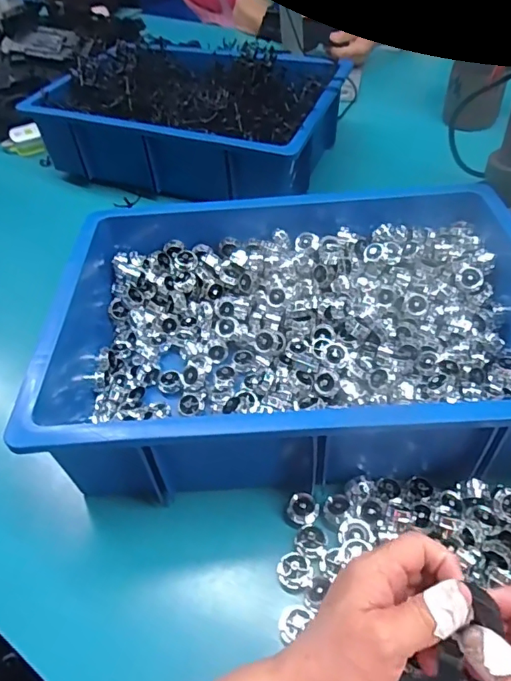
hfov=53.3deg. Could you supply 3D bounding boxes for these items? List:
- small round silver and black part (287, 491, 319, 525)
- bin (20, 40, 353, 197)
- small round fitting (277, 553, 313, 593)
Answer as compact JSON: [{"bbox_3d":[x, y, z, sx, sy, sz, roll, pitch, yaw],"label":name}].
[{"bbox_3d":[0.038,0.132,0.403,0.023,0.009,0.022,-3,47,3],"label":"small round silver and black part"},{"bbox_3d":[-0.096,-0.369,0.813,0.431,0.124,0.299,13,50,18],"label":"bin"},{"bbox_3d":[0.029,0.169,0.372,0.024,0.007,0.025,-3,47,3],"label":"small round fitting"}]

